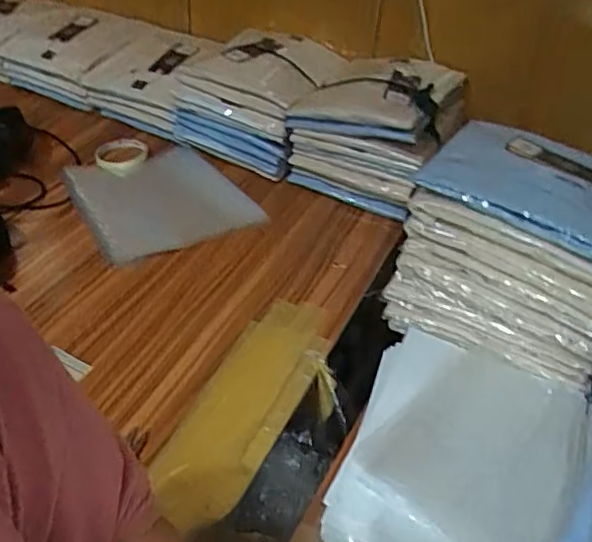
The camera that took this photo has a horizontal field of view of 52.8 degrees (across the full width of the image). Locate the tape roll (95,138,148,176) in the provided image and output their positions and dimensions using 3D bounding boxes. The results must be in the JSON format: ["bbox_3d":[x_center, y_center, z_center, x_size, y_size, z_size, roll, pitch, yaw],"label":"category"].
[{"bbox_3d":[-0.301,-0.197,1.034,0.085,0.025,0.103,-7,43,-14],"label":"tape roll"}]

